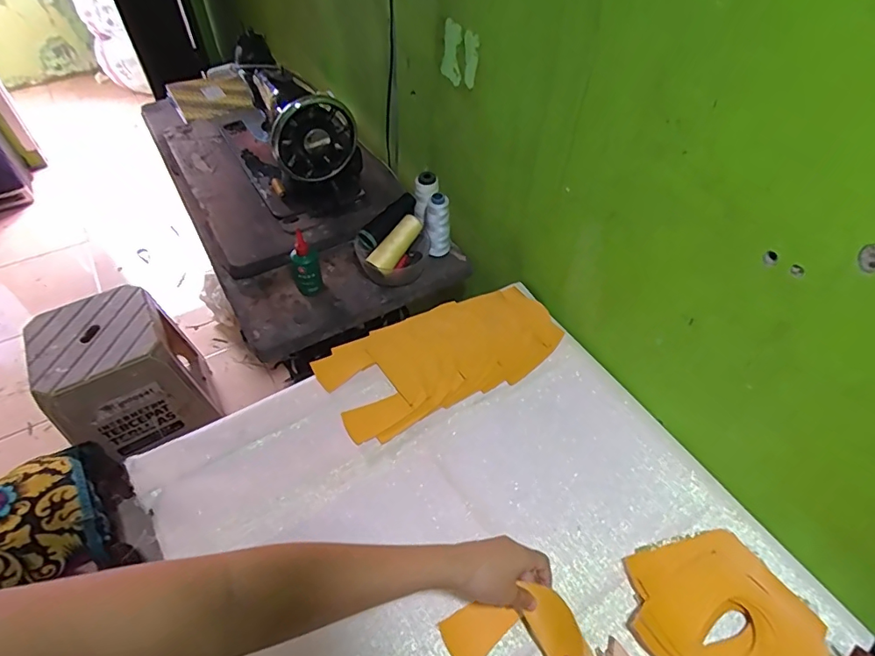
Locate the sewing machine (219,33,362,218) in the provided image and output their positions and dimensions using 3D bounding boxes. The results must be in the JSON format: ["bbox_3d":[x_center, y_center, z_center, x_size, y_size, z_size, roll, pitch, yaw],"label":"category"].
[{"bbox_3d":[-0.289,-0.383,0.928,0.170,0.222,0.375,-26,55,-22],"label":"sewing machine"}]

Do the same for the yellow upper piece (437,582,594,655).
[{"bbox_3d":[0.082,0.319,0.481,0.115,0.049,0.129,-26,55,-16],"label":"yellow upper piece"}]

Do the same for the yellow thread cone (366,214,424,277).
[{"bbox_3d":[-0.066,-0.136,0.812,0.037,0.035,0.108,32,75,25],"label":"yellow thread cone"}]

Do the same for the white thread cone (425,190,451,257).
[{"bbox_3d":[0.001,-0.169,0.831,0.044,0.106,0.042,1,50,-1],"label":"white thread cone"}]

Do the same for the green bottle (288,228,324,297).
[{"bbox_3d":[-0.209,-0.097,0.786,0.044,0.099,0.041,-19,53,-17],"label":"green bottle"}]

